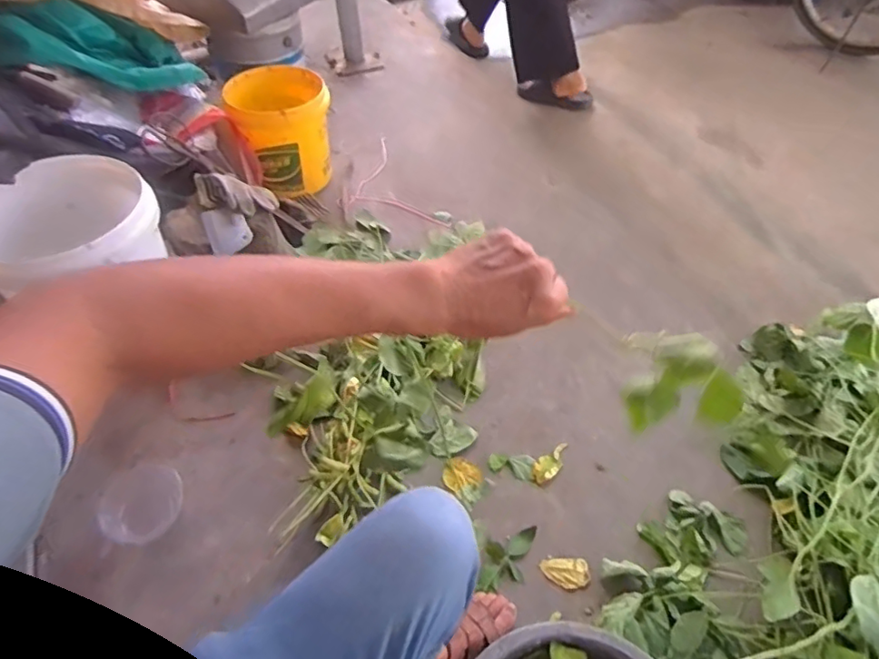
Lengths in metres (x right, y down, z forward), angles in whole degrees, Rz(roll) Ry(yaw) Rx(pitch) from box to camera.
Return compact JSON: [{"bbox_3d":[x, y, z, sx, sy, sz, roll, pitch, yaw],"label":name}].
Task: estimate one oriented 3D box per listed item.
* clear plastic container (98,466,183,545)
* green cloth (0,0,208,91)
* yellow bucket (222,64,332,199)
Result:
[{"bbox_3d":[-0.524,0.307,1.002,0.125,0.017,0.135,4,62,-7],"label":"clear plastic container"},{"bbox_3d":[-0.867,-0.716,1.422,0.483,0.154,0.218,-4,44,-34],"label":"green cloth"},{"bbox_3d":[-0.426,-0.556,1.596,0.258,0.275,0.258,-2,53,3],"label":"yellow bucket"}]

